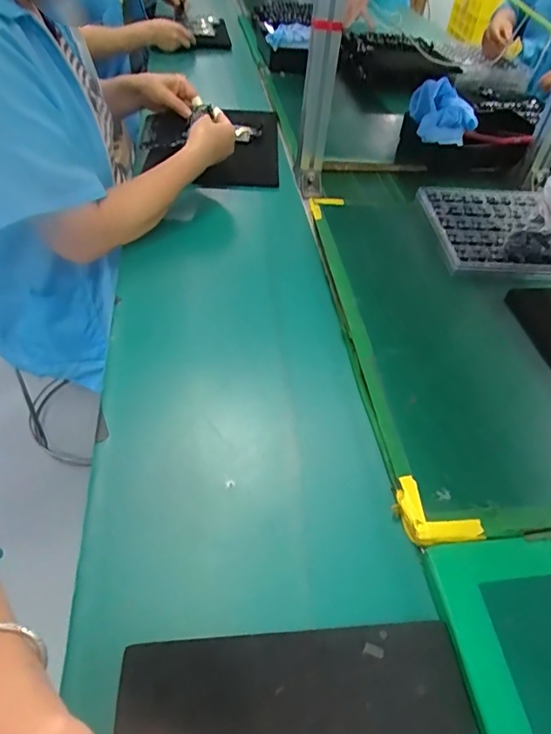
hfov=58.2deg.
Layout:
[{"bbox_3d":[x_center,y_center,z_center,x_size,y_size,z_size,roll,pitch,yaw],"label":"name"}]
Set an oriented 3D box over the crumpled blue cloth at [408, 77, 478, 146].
[{"bbox_3d":[0.317,-0.477,0.930,0.110,0.065,0.121,3,46,-2],"label":"crumpled blue cloth"}]

